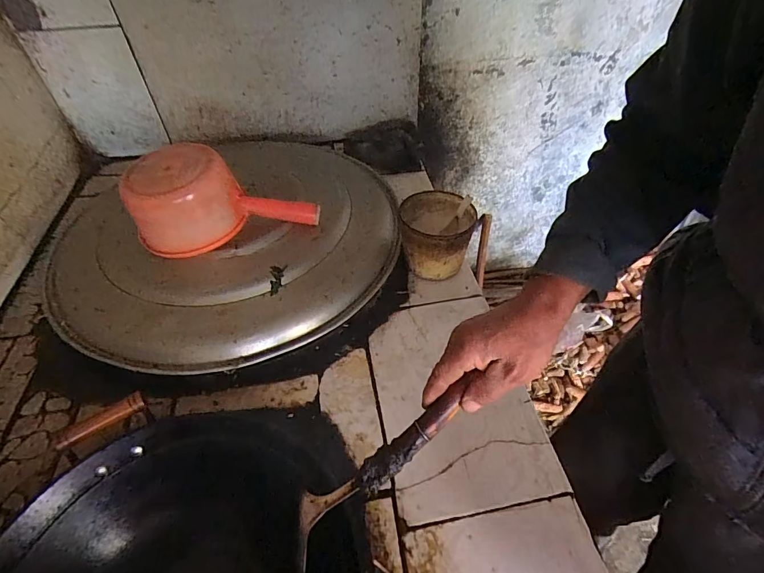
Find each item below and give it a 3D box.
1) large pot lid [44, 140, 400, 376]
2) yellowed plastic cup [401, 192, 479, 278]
[{"bbox_3d":[-0.260,-0.109,0.721,0.562,0.090,0.558,0,45,0],"label":"large pot lid"},{"bbox_3d":[0.092,-0.079,0.671,0.115,0.106,0.119,0,45,0],"label":"yellowed plastic cup"}]

